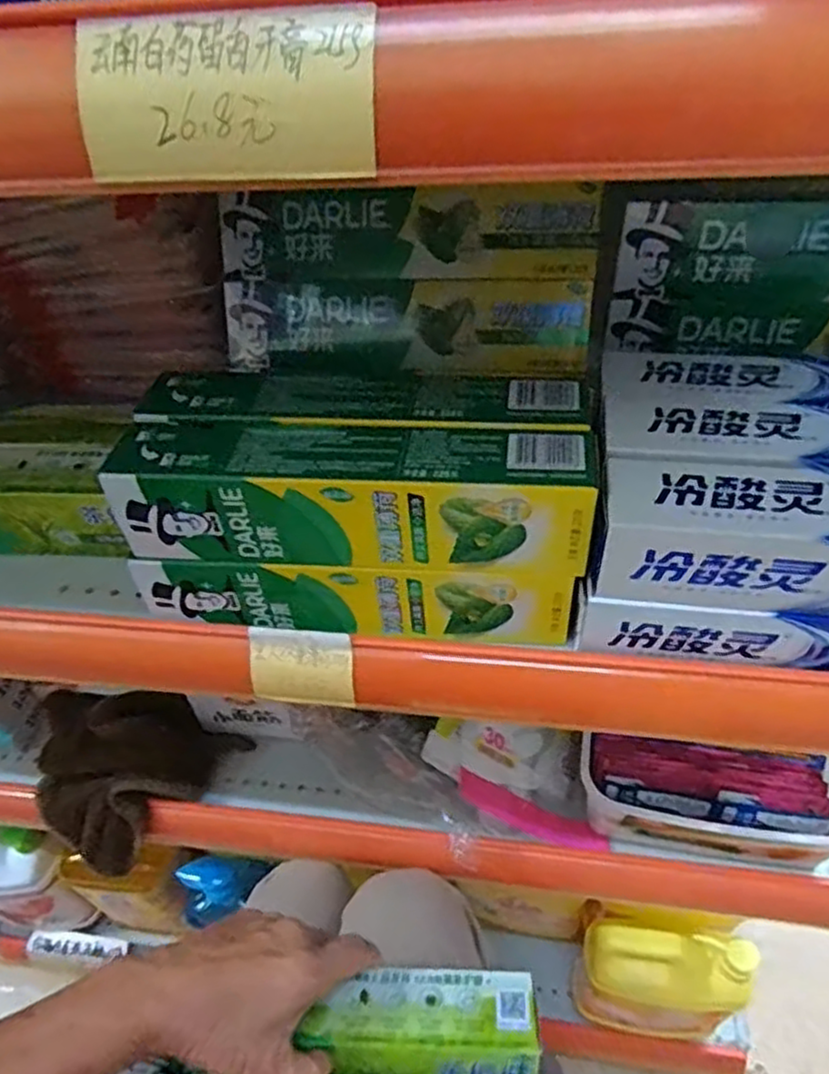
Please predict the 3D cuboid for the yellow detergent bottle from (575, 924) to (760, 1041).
[{"bbox_3d":[0.249,0.471,0.743,0.154,0.201,0.068,2,48,8],"label":"yellow detergent bottle"}]

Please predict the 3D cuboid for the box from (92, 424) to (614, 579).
[{"bbox_3d":[-0.033,-0.018,0.364,0.235,0.067,0.056,1,48,7],"label":"box"}]

